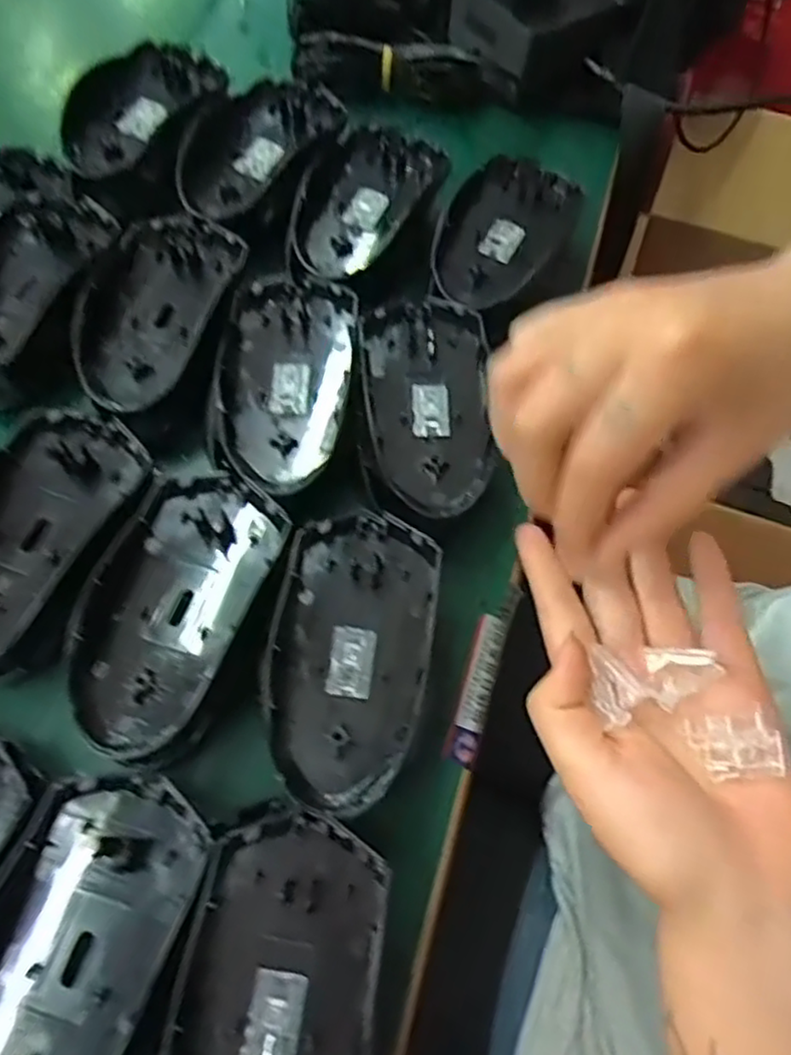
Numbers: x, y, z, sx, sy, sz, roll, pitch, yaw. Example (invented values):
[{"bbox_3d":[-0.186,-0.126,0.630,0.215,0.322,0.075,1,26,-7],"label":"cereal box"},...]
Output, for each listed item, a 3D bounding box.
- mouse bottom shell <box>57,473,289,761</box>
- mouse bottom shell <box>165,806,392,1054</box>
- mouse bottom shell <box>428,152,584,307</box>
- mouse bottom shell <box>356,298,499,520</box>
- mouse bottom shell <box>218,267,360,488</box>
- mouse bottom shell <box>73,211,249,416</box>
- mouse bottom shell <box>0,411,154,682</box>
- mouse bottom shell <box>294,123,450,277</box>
[{"bbox_3d":[-0.091,0.029,0.269,0.066,0.012,0.114,16,67,5],"label":"mouse bottom shell"},{"bbox_3d":[-0.039,0.154,0.218,0.061,0.019,0.112,13,66,3],"label":"mouse bottom shell"},{"bbox_3d":[0.058,-0.158,0.355,0.061,0.015,0.105,20,67,6],"label":"mouse bottom shell"},{"bbox_3d":[0.014,-0.061,0.313,0.059,0.013,0.114,-1,66,-3],"label":"mouse bottom shell"},{"bbox_3d":[-0.050,-0.072,0.315,0.059,0.016,0.115,3,66,-1],"label":"mouse bottom shell"},{"bbox_3d":[-0.121,-0.110,0.324,0.063,0.017,0.112,19,67,6],"label":"mouse bottom shell"},{"bbox_3d":[-0.155,0.000,0.277,0.068,0.013,0.113,20,67,6],"label":"mouse bottom shell"},{"bbox_3d":[-0.020,-0.174,0.373,0.067,0.025,0.109,23,67,8],"label":"mouse bottom shell"}]

